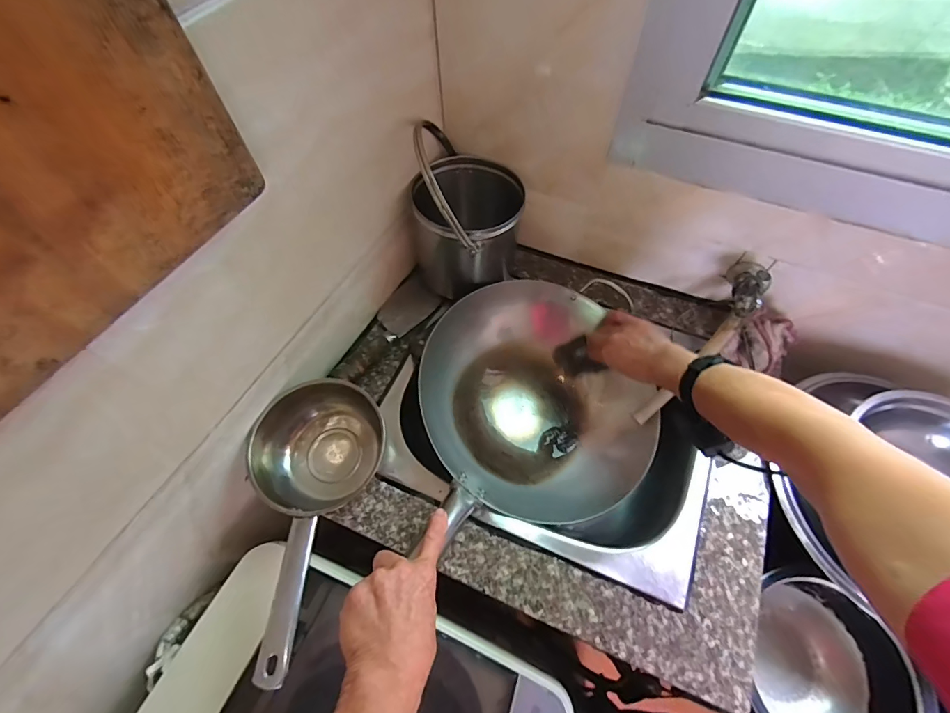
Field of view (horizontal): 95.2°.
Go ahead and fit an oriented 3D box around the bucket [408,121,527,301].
[{"bbox_3d":[-0.013,-0.197,0.602,0.137,0.213,0.141,0,62,0],"label":"bucket"}]

